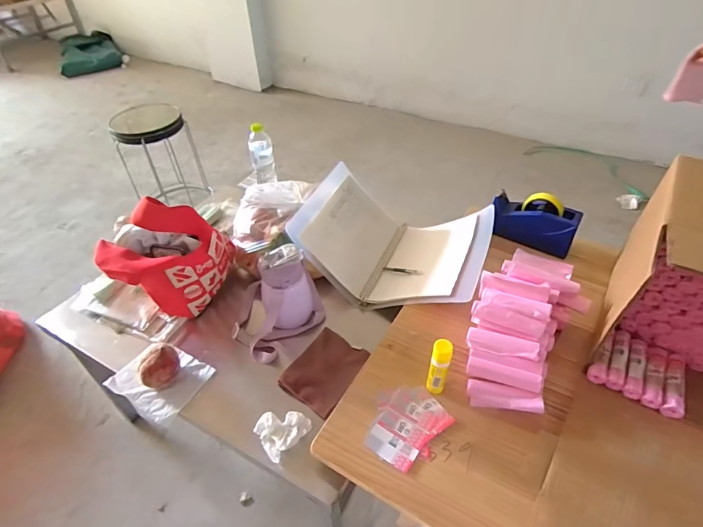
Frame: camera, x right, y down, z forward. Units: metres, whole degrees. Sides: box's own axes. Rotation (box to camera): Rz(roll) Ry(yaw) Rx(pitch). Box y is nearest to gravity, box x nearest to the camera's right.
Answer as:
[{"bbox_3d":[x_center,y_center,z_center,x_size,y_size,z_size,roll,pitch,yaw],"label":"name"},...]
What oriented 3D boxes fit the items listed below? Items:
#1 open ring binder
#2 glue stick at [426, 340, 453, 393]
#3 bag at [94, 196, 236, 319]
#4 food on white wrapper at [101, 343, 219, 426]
[{"bbox_3d":[0.103,-0.052,1.007,0.415,0.161,0.307,14,45,17],"label":"open ring binder"},{"bbox_3d":[0.148,0.179,0.714,0.031,0.118,0.035,12,44,14],"label":"glue stick"},{"bbox_3d":[-0.392,-0.011,0.933,0.260,0.221,0.157,-34,52,-31],"label":"bag"},{"bbox_3d":[-0.383,0.209,0.831,0.168,0.081,0.132,21,47,23],"label":"food on white wrapper"}]

